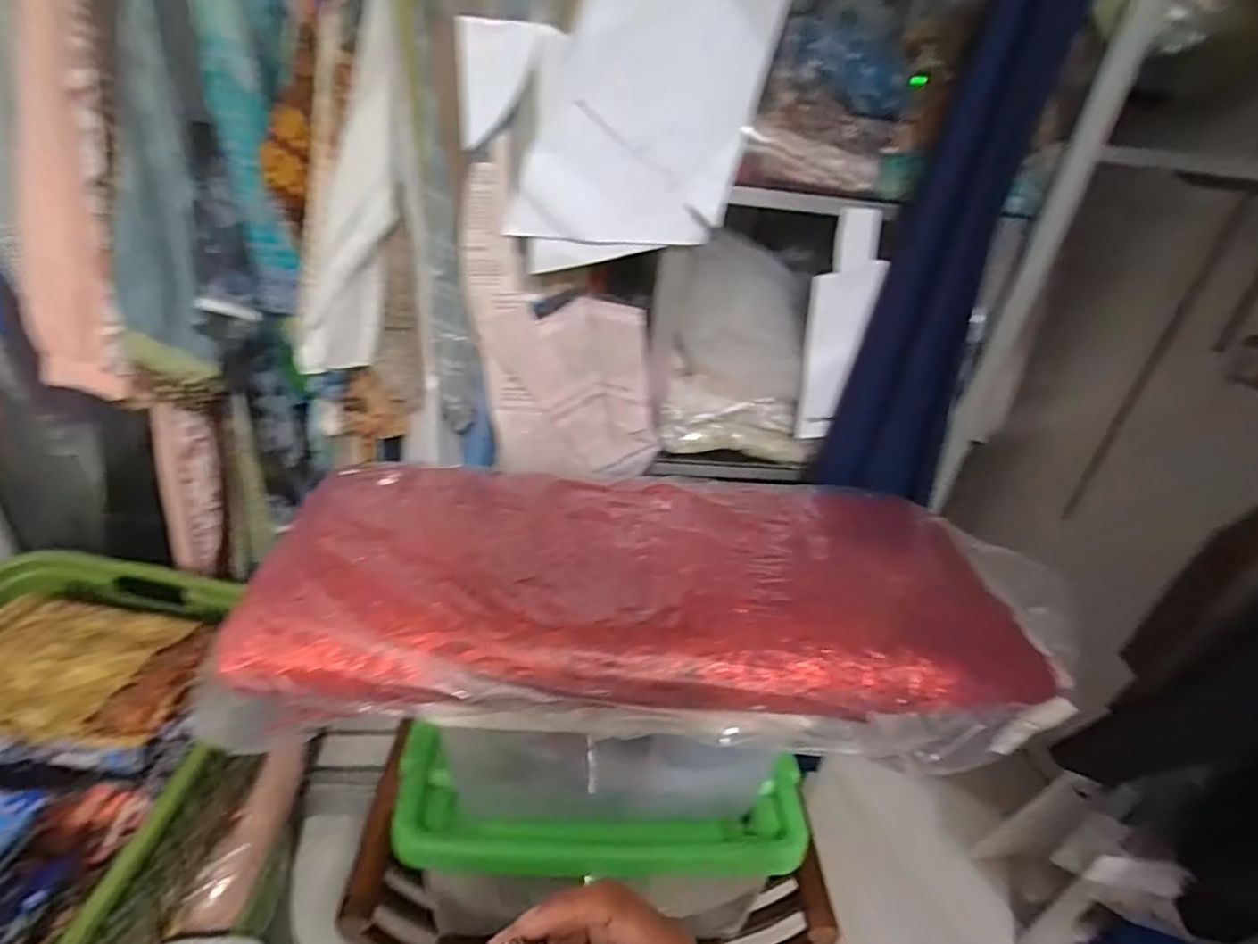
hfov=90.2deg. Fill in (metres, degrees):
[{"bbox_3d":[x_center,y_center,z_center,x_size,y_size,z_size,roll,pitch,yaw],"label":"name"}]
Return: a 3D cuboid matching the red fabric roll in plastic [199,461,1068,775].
[{"bbox_3d":[0.036,0.146,0.732,0.883,0.115,0.360,3,30,-8],"label":"red fabric roll in plastic"}]

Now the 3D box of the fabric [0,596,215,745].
[{"bbox_3d":[-0.676,0.230,0.759,0.319,0.032,0.187,7,30,-1],"label":"fabric"}]

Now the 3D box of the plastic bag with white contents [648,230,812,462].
[{"bbox_3d":[0.162,-0.165,0.946,0.267,0.306,0.085,-2,31,-15],"label":"plastic bag with white contents"}]

